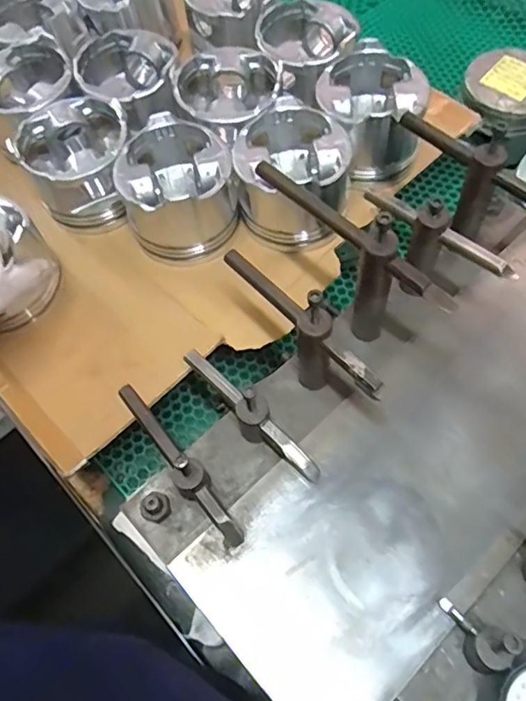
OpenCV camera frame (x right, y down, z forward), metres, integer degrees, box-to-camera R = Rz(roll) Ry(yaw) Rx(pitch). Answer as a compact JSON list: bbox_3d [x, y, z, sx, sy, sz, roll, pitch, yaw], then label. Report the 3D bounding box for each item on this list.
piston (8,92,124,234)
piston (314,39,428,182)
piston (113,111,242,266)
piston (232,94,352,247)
[{"bbox_3d":[-0.168,-0.175,0.515,0.094,0.077,0.101,-2,63,3],"label":"piston"},{"bbox_3d":[0.098,-0.221,0.521,0.097,0.069,0.103,-13,62,-3],"label":"piston"},{"bbox_3d":[-0.077,-0.142,0.491,0.096,0.070,0.102,-23,63,-8],"label":"piston"},{"bbox_3d":[0.026,-0.155,0.494,0.097,0.073,0.098,-2,62,3],"label":"piston"}]

